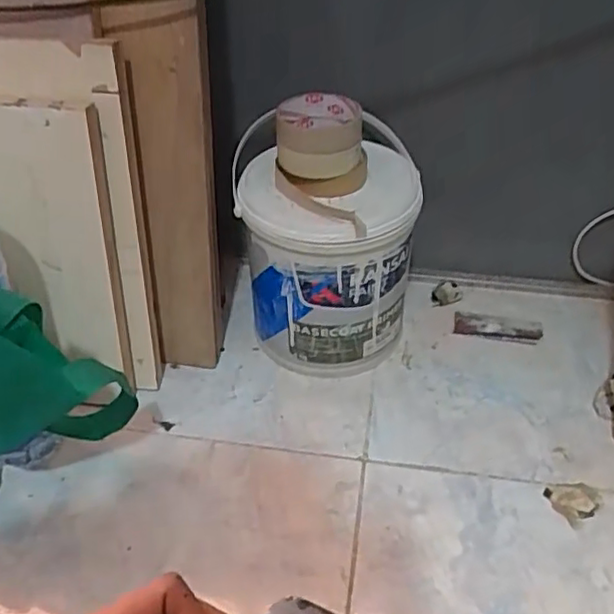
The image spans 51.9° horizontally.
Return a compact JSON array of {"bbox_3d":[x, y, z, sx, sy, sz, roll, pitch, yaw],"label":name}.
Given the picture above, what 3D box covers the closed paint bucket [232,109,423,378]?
[{"bbox_3d":[0.018,-0.060,0.671,0.177,0.243,0.152,-3,43,-4],"label":"closed paint bucket"}]

